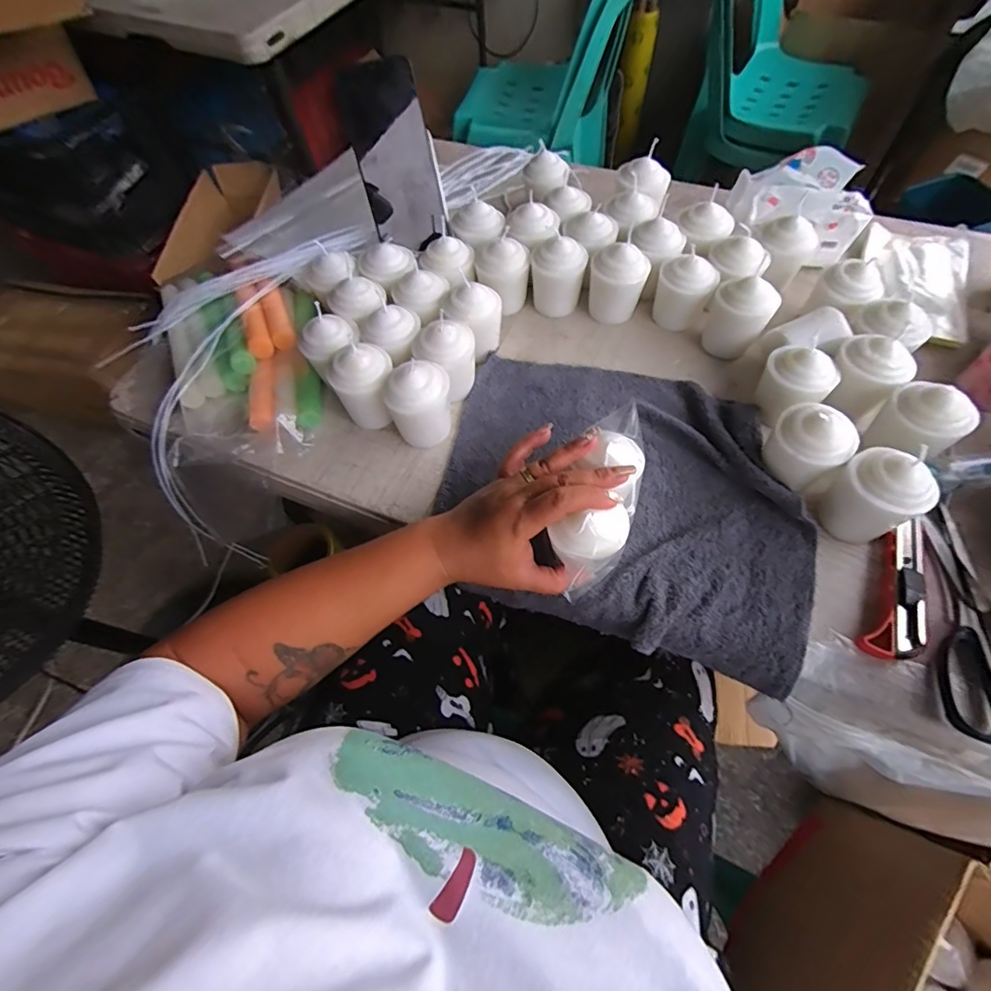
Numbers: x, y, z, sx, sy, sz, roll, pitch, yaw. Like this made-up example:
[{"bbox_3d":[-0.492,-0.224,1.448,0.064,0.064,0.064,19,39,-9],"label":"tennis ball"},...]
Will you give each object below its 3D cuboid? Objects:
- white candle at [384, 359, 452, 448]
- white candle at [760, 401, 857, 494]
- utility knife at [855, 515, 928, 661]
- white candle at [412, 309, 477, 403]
[{"bbox_3d":[-0.066,-0.080,0.439,0.058,0.077,0.054,-18,61,-6],"label":"white candle"},{"bbox_3d":[0.245,-0.040,0.388,0.046,0.057,0.056,-40,66,-17],"label":"white candle"},{"bbox_3d":[0.300,0.066,0.364,0.036,0.015,0.121,23,65,16],"label":"utility knife"},{"bbox_3d":[-0.045,-0.134,0.471,0.052,0.068,0.054,-2,61,3],"label":"white candle"}]

